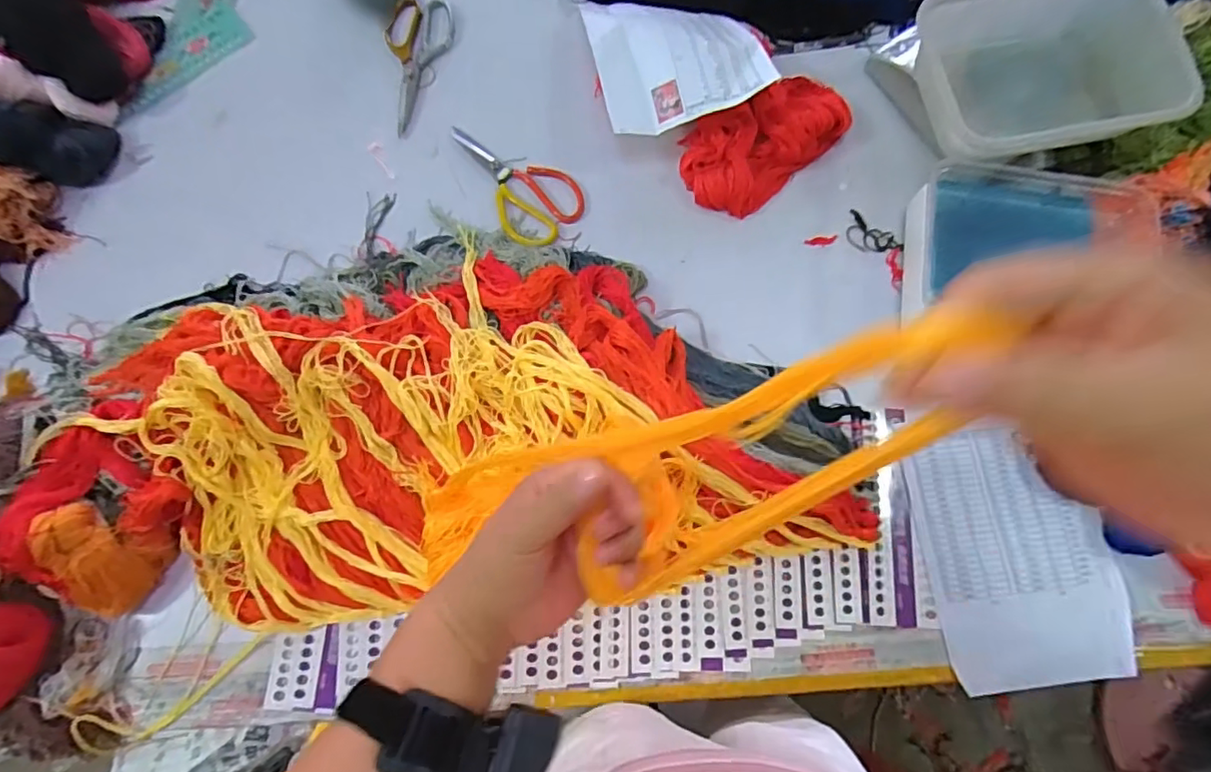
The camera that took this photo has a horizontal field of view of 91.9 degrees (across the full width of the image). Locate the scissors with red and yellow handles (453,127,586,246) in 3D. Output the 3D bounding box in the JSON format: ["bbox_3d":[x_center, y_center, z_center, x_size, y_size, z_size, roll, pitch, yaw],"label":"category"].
[{"bbox_3d":[-0.114,-0.274,0.752,0.106,0.015,0.197,-35,77,-7],"label":"scissors with red and yellow handles"}]

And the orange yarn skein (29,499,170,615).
[{"bbox_3d":[-0.512,0.174,0.592,0.064,0.128,0.043,-25,33,-8],"label":"orange yarn skein"}]

